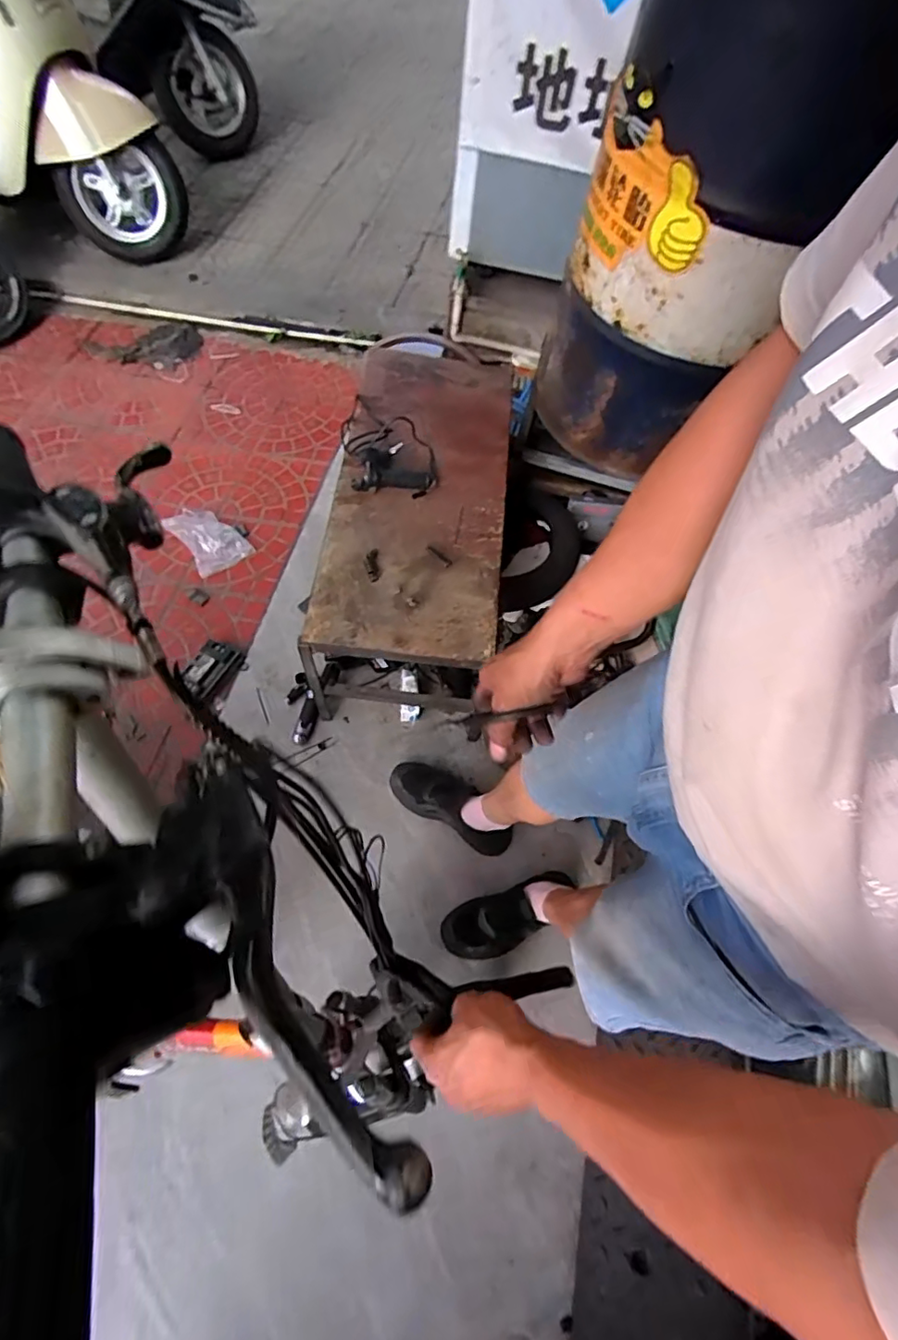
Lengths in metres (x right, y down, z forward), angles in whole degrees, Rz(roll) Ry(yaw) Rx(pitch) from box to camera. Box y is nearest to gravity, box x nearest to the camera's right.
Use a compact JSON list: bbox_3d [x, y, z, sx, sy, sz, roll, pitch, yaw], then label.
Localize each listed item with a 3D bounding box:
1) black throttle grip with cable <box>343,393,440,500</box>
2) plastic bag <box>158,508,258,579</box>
[{"bbox_3d":[-0.122,-0.482,1.199,0.180,0.054,0.270,-3,64,-9],"label":"black throttle grip with cable"},{"bbox_3d":[-0.645,-0.360,1.533,0.151,0.047,0.237,-36,69,-15],"label":"plastic bag"}]

